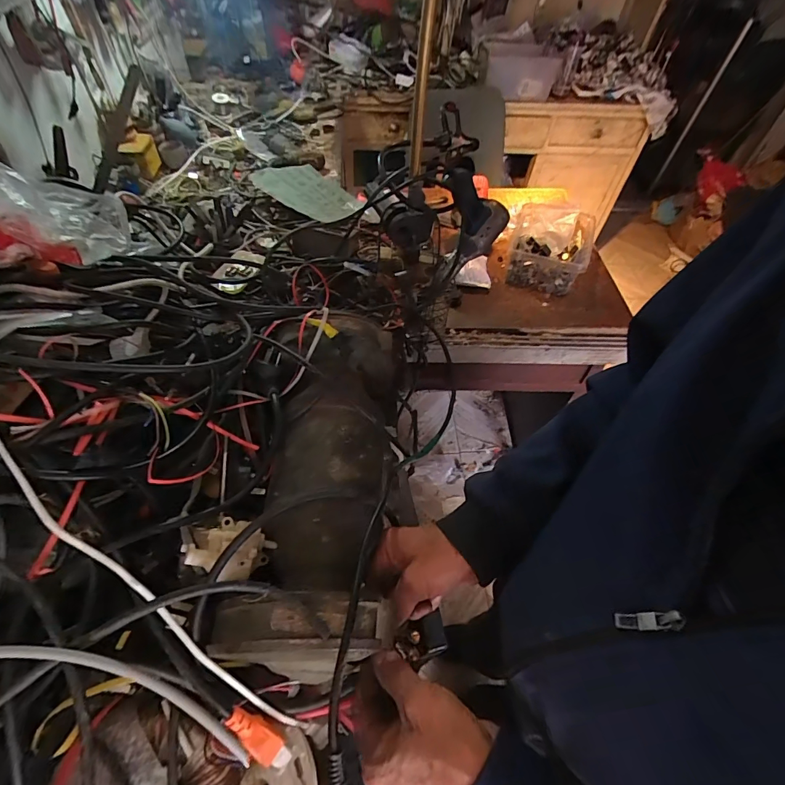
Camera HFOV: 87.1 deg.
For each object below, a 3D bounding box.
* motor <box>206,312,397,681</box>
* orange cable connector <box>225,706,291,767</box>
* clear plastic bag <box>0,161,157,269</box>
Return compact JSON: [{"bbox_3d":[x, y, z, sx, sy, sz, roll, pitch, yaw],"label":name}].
[{"bbox_3d":[-0.067,0.083,0.434,0.137,0.127,0.361,3,49,-2],"label":"motor"},{"bbox_3d":[-0.107,0.280,0.335,0.069,0.018,0.021,51,58,-14],"label":"orange cable connector"},{"bbox_3d":[-0.438,-0.225,0.514,0.127,0.108,0.294,7,27,1],"label":"clear plastic bag"}]

